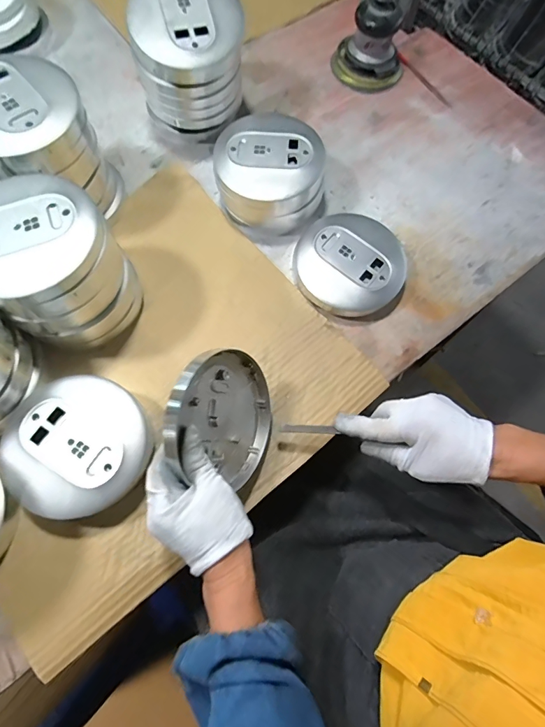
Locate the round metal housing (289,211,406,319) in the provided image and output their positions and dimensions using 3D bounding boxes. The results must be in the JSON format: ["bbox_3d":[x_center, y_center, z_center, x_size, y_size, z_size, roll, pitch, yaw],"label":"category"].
[{"bbox_3d":[0.096,-0.124,0.507,0.131,0.032,0.129,1,70,-2],"label":"round metal housing"}]

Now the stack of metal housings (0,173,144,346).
[{"bbox_3d":[-0.228,-0.096,0.429,0.139,0.139,0.134,31,72,9],"label":"stack of metal housings"}]

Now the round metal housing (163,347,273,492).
[{"bbox_3d":[-0.047,0.054,0.400,0.028,0.120,0.119,1,55,40],"label":"round metal housing"}]

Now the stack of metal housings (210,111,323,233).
[{"bbox_3d":[-0.002,-0.244,0.524,0.139,0.078,0.132,8,70,0],"label":"stack of metal housings"}]

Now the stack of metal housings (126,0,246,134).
[{"bbox_3d":[-0.104,-0.385,0.532,0.121,0.160,0.121,17,70,4],"label":"stack of metal housings"}]

